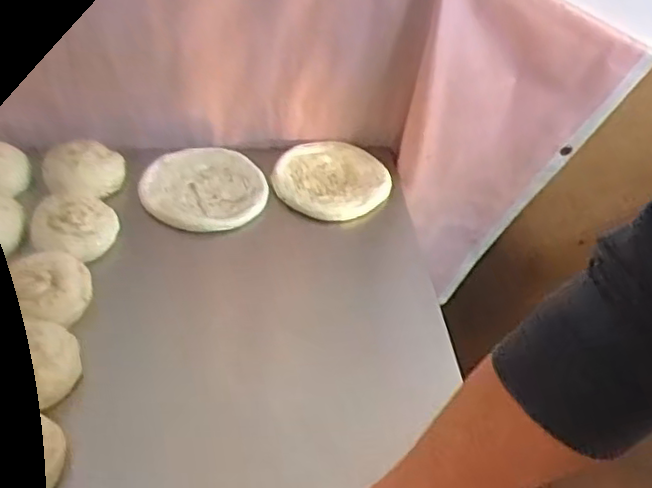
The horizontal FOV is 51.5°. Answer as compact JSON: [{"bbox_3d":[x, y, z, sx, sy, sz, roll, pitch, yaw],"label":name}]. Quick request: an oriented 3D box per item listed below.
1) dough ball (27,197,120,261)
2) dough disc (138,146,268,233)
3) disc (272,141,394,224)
[{"bbox_3d":[-0.240,-0.018,0.647,0.071,0.041,0.066,3,46,-3],"label":"dough ball"},{"bbox_3d":[-0.130,-0.063,0.731,0.131,0.015,0.124,3,46,-3],"label":"dough disc"},{"bbox_3d":[0.007,-0.073,0.758,0.126,0.011,0.119,3,46,-3],"label":"disc"}]

